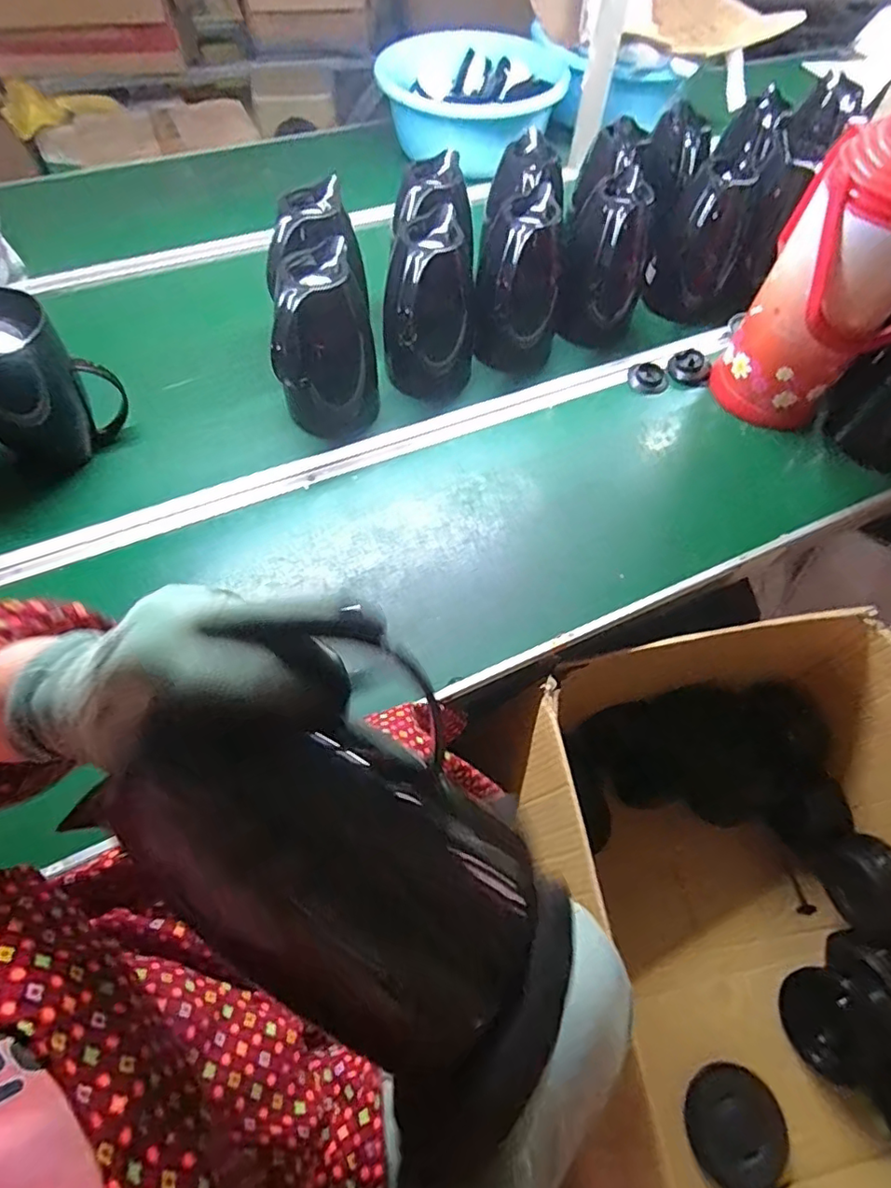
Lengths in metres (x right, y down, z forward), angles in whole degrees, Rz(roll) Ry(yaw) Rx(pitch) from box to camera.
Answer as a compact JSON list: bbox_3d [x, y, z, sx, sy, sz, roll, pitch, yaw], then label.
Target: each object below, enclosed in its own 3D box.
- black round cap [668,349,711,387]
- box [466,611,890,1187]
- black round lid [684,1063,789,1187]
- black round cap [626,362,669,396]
[{"bbox_3d":[0.369,-0.342,0.860,0.059,0.019,0.059,1,60,-1],"label":"black round cap"},{"bbox_3d":[0.365,0.416,0.707,0.580,0.354,0.667,-8,60,-6],"label":"box"},{"bbox_3d":[0.369,0.679,0.721,0.119,0.024,0.123,-11,59,18],"label":"black round lid"},{"bbox_3d":[0.302,-0.321,0.852,0.059,0.011,0.059,1,60,-1],"label":"black round cap"}]

